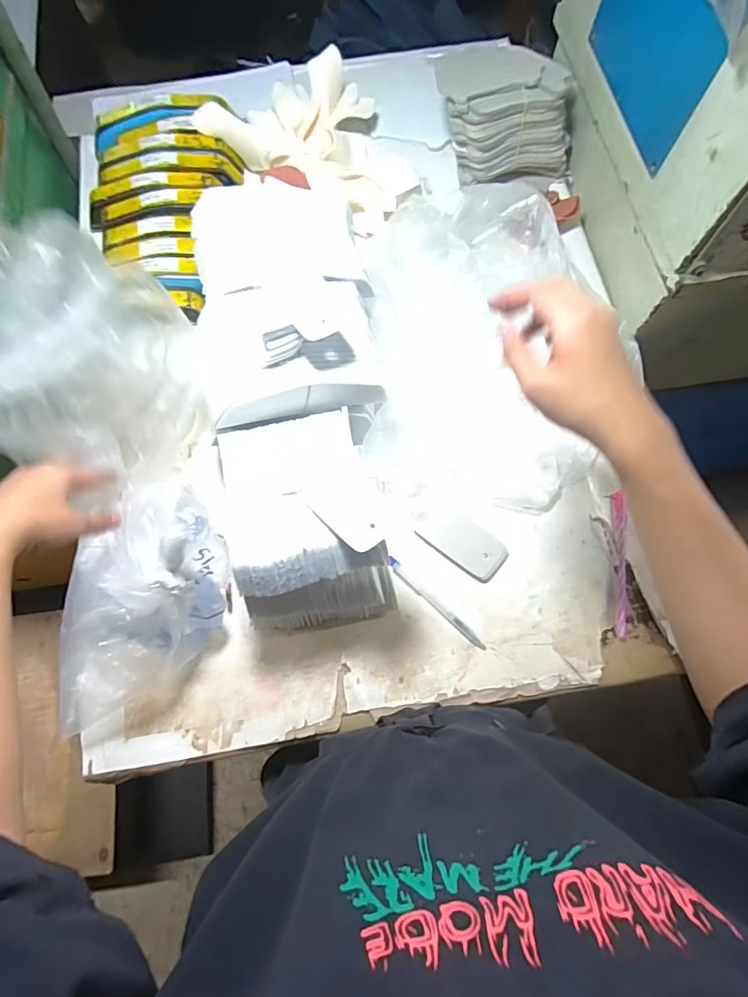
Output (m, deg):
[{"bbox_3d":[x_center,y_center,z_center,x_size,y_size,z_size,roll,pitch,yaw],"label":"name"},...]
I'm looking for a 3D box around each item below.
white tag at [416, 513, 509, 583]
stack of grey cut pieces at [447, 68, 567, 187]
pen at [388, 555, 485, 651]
[{"bbox_3d":[0.105,0.050,0.574,0.097,0.008,0.054,38,76,10],"label":"white tag"},{"bbox_3d":[0.190,-0.502,0.683,0.176,0.102,0.061,-5,73,-2],"label":"stack of grey cut pieces"},{"bbox_3d":[0.068,0.117,0.556,0.143,0.011,0.012,42,77,11],"label":"pen"}]

